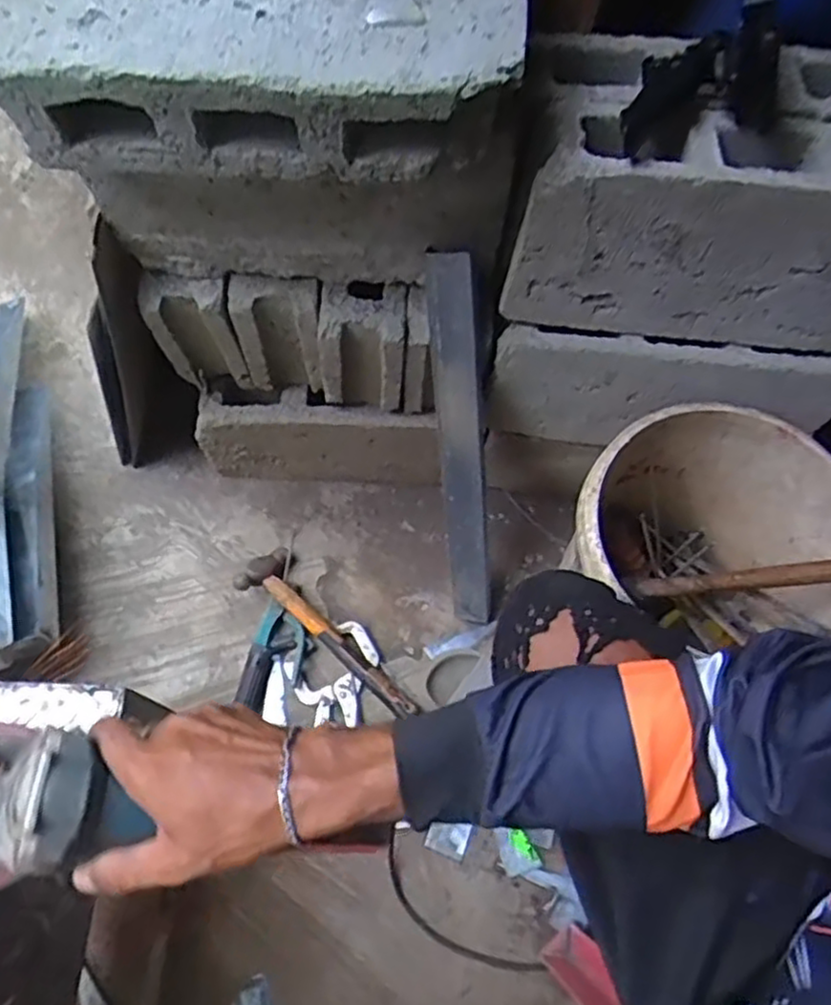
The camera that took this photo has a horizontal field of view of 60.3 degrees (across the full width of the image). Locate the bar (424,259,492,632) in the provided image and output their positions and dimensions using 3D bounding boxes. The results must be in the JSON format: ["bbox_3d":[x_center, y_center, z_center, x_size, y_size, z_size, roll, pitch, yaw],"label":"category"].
[{"bbox_3d":[0.060,-0.041,0.886,0.051,0.542,0.045,-15,40,-9],"label":"bar"}]

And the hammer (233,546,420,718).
[{"bbox_3d":[-0.127,0.196,1.001,0.087,0.061,0.310,-39,72,-18],"label":"hammer"}]

